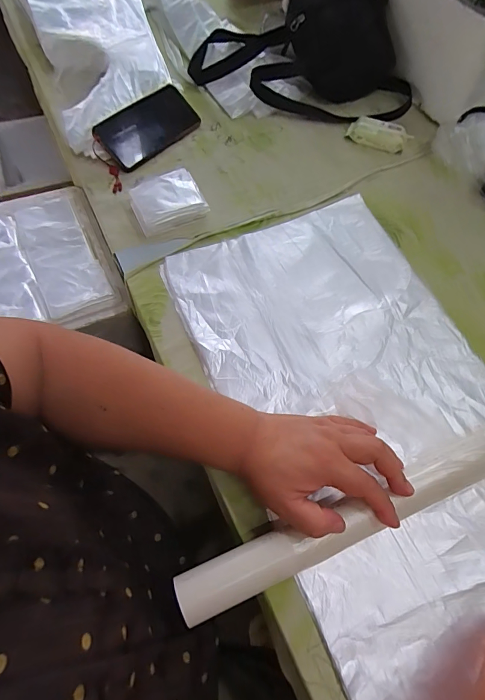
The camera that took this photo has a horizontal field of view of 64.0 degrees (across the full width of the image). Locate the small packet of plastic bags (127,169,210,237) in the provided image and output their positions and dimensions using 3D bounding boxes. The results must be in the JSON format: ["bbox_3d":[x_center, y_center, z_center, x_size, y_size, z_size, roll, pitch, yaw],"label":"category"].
[{"bbox_3d":[-0.105,-0.206,0.537,0.096,0.037,0.075,-26,68,-15],"label":"small packet of plastic bags"}]

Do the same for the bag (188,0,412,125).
[{"bbox_3d":[0.106,-0.509,0.640,0.379,0.142,0.183,14,63,3],"label":"bag"}]

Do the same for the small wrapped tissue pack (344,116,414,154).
[{"bbox_3d":[0.220,-0.351,0.629,0.097,0.019,0.050,19,63,6],"label":"small wrapped tissue pack"}]

